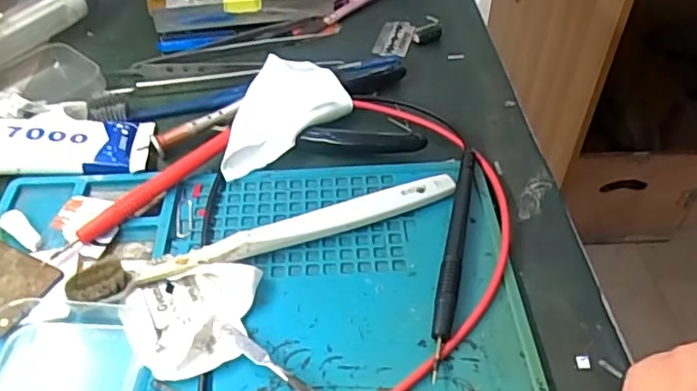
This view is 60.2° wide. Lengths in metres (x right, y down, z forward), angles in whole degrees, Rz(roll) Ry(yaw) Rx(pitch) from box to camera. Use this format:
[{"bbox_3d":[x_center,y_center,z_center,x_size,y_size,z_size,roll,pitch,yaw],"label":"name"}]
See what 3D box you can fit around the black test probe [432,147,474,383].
[{"bbox_3d":[0.049,0.024,0.277,0.009,0.011,0.124,9,47,10],"label":"black test probe"}]

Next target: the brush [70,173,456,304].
[{"bbox_3d":[-0.033,0.015,0.280,0.179,0.018,0.020,-18,48,-15],"label":"brush"}]

